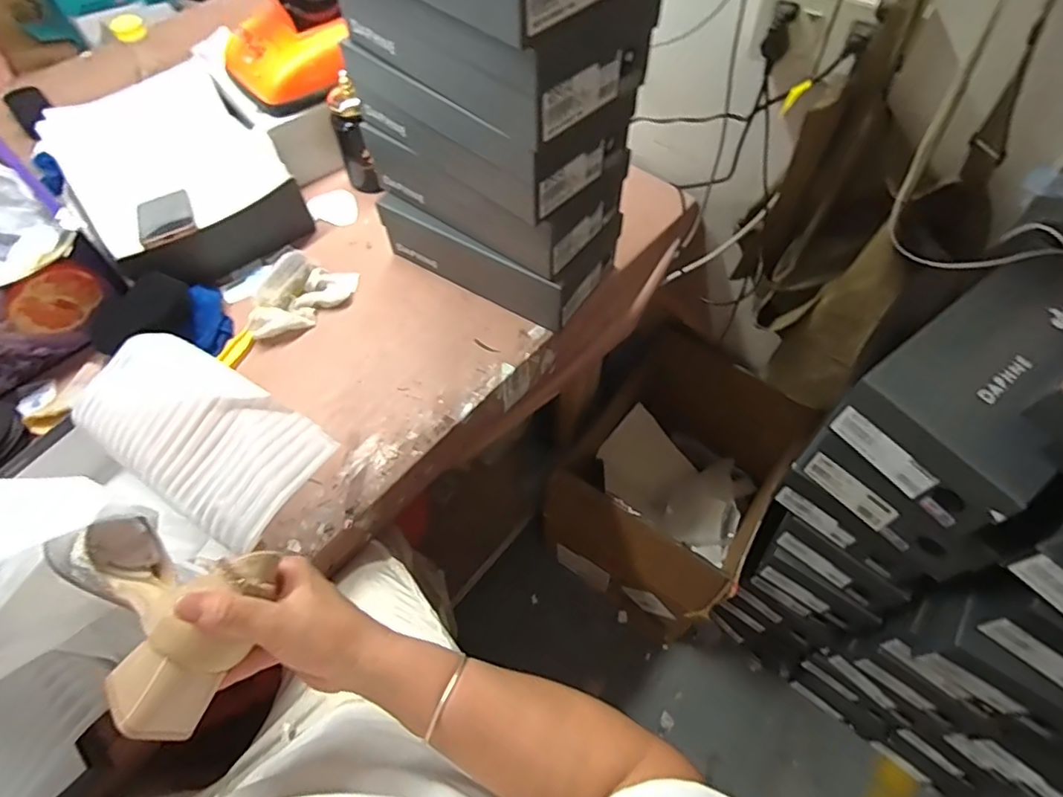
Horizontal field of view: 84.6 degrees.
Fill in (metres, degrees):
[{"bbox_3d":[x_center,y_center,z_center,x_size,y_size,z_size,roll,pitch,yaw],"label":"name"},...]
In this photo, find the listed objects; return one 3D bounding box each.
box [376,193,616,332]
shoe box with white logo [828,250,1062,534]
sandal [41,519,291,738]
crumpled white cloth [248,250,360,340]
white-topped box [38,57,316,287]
[{"bbox_3d":[-0.053,-0.224,0.825,0.306,0.096,0.147,29,63,17],"label":"box"},{"bbox_3d":[0.469,-0.019,0.589,0.283,0.094,0.165,-33,64,-18],"label":"shoe box with white logo"},{"bbox_3d":[-0.252,0.131,0.412,0.173,0.079,0.116,27,62,35],"label":"sandal"},{"bbox_3d":[-0.327,-0.138,0.814,0.120,0.035,0.148,15,60,10],"label":"crumpled white cloth"},{"bbox_3d":[-0.531,-0.329,0.882,0.266,0.130,0.333,-39,66,-20],"label":"white-topped box"}]

